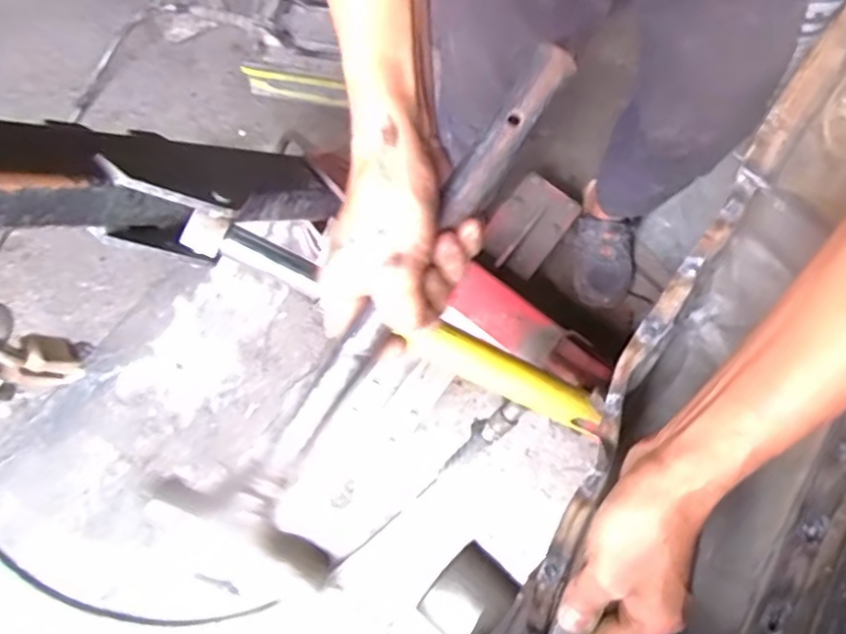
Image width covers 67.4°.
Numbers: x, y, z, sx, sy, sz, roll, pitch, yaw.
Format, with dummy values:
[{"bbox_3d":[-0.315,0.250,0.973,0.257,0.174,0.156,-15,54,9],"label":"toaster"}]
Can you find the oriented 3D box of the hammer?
[{"bbox_3d":[-0.019,-0.002,0.364,0.101,0.030,0.342,35,95,5],"label":"hammer"}]

